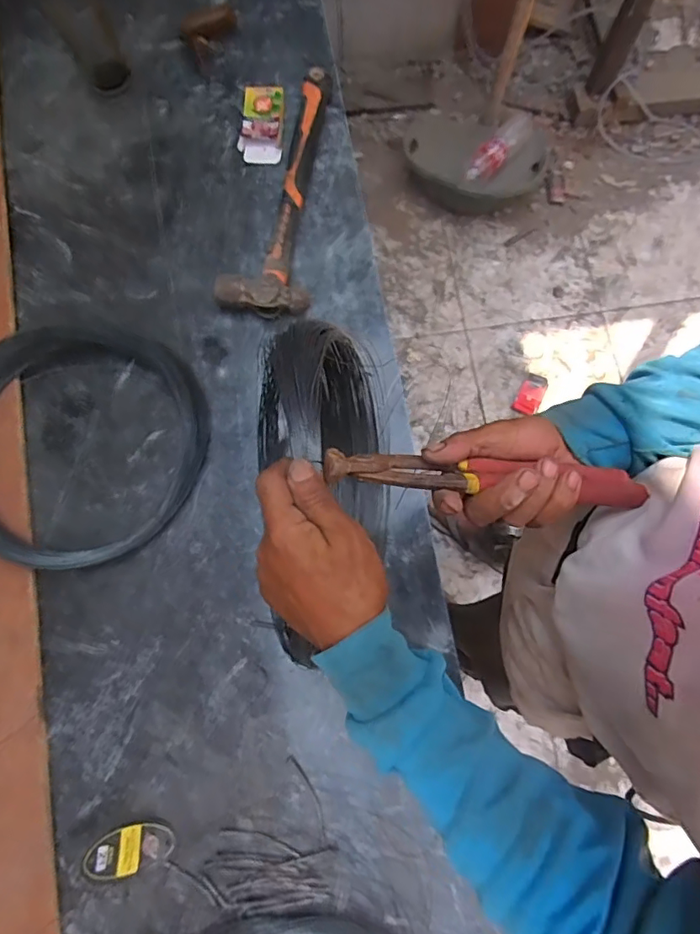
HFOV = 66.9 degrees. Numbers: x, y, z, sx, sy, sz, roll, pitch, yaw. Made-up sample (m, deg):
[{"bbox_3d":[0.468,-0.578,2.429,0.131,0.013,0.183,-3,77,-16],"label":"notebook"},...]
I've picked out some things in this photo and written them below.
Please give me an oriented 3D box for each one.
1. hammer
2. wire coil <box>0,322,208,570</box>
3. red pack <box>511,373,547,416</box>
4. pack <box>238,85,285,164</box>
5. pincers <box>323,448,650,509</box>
[{"bbox_3d":[-0.097,-0.364,0.699,0.116,0.038,0.350,4,78,2],"label":"hammer"},{"bbox_3d":[-0.322,-0.031,0.625,0.291,0.051,0.284,0,78,1],"label":"wire coil"},{"bbox_3d":[0.501,-0.201,1.466,0.062,0.015,0.126,26,79,6],"label":"red pack"},{"bbox_3d":[-0.121,-0.473,0.731,0.060,0.028,0.106,5,78,2],"label":"pack"},{"bbox_3d":[0.093,0.006,0.365,0.220,0.021,0.027,5,78,-5],"label":"pincers"}]

